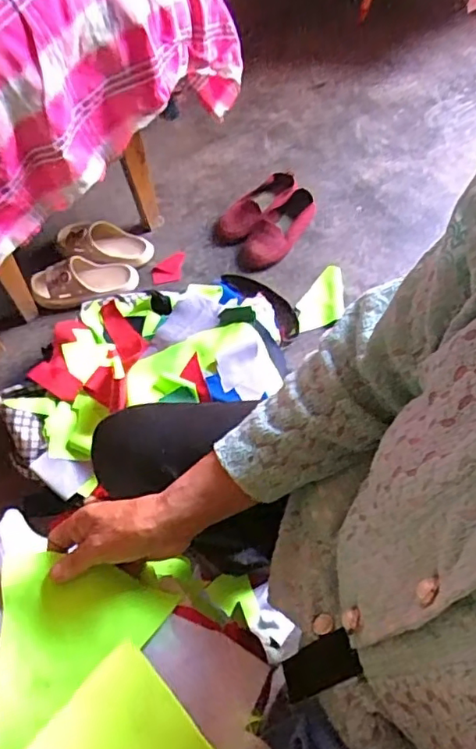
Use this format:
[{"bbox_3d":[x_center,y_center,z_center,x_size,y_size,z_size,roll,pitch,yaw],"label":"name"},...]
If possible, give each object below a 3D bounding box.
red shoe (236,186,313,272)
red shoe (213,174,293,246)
[{"bbox_3d":[0.088,-0.307,1.231,0.088,0.043,0.240,38,68,24],"label":"red shoe"},{"bbox_3d":[0.034,-0.375,1.286,0.099,0.051,0.241,32,66,22],"label":"red shoe"}]

